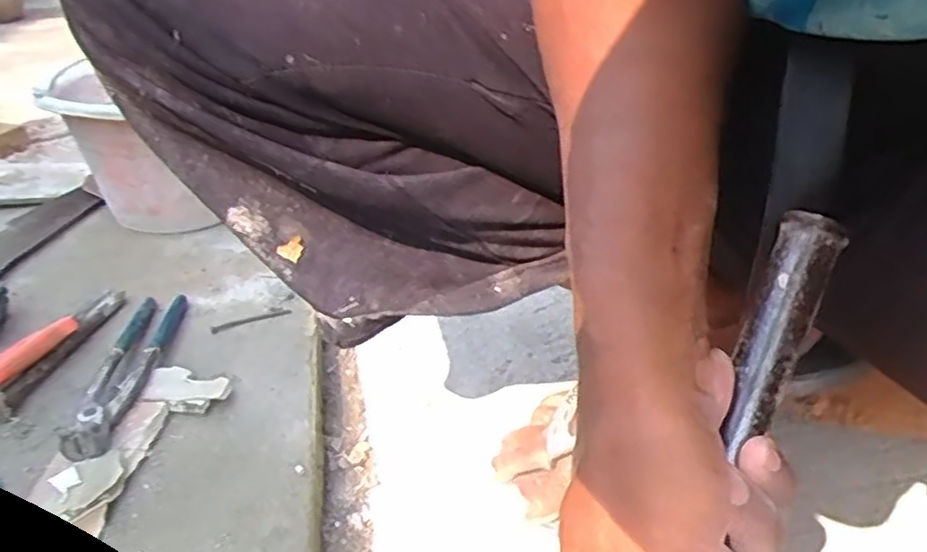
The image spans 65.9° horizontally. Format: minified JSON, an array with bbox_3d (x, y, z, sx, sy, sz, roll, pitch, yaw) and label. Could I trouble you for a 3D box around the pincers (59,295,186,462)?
[{"bbox_3d":[-0.277,0.070,0.592,0.042,0.027,0.217,-8,30,-4],"label":"pincers"}]

